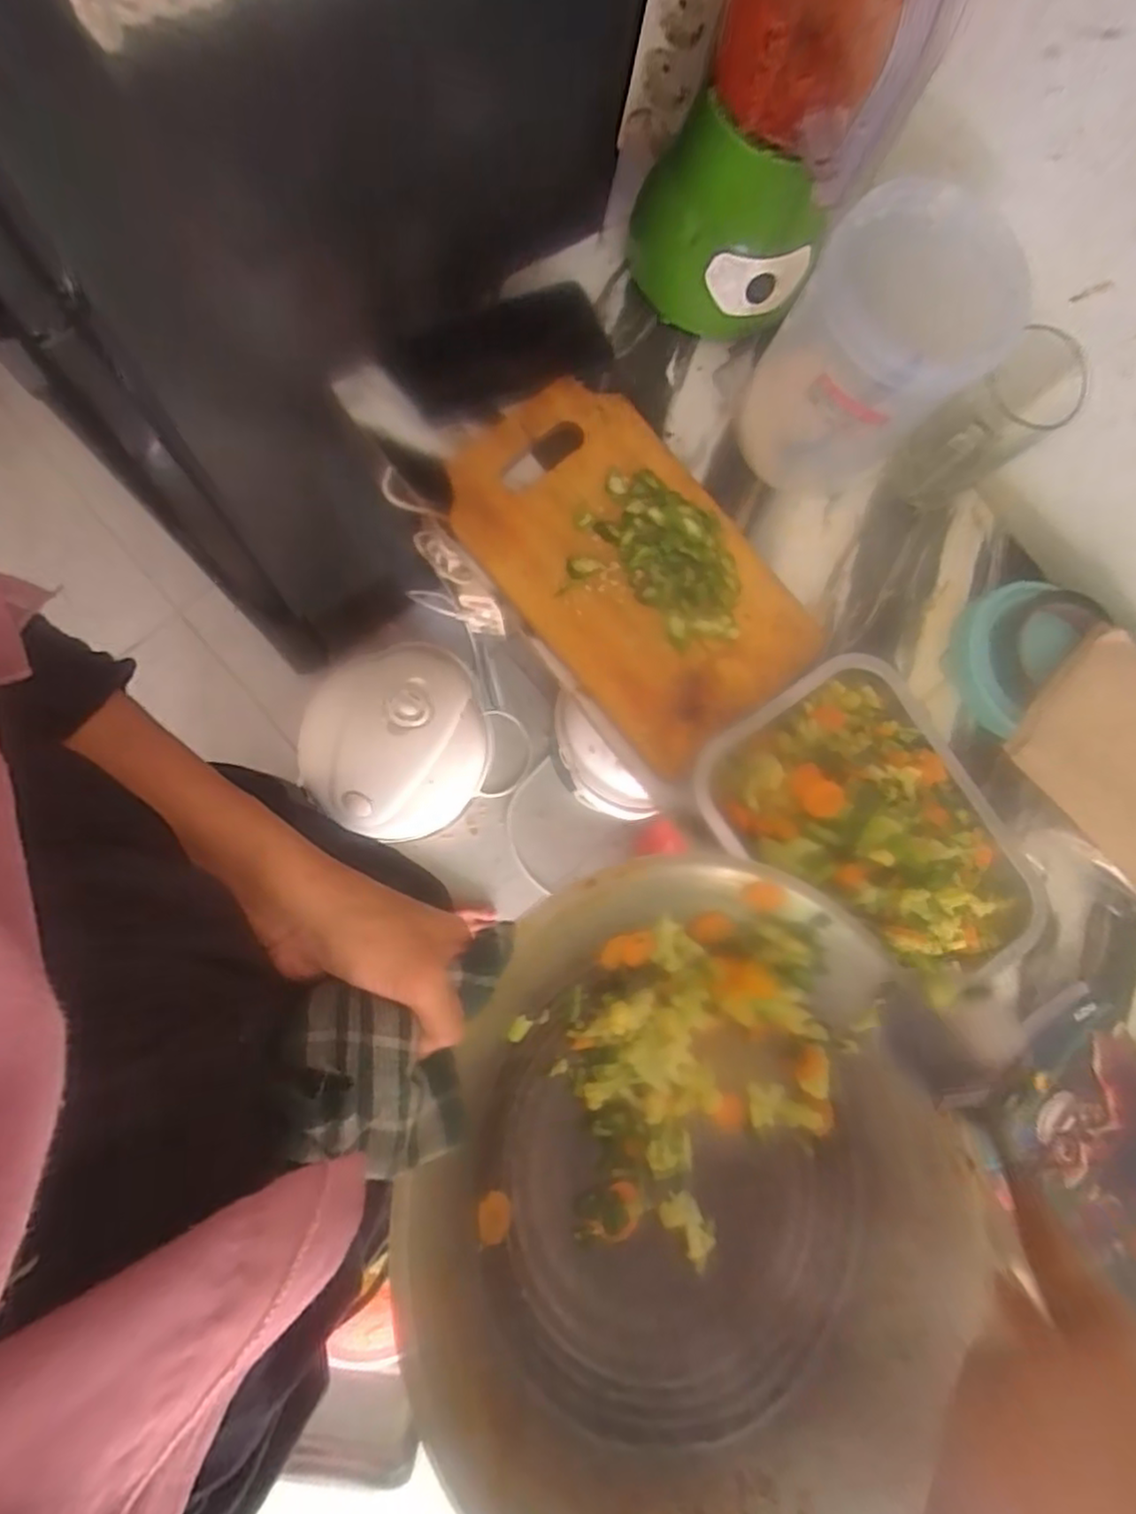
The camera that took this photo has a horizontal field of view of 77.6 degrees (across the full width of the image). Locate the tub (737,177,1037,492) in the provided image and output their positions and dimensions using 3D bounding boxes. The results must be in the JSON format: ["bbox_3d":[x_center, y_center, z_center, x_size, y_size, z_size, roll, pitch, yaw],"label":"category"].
[{"bbox_3d":[0.217,-0.284,0.510,0.133,0.168,0.135,0,77,-1],"label":"tub"}]

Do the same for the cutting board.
[{"bbox_3d":[0.046,-0.145,0.533,0.172,0.021,0.288,-41,90,-7],"label":"cutting board"}]

